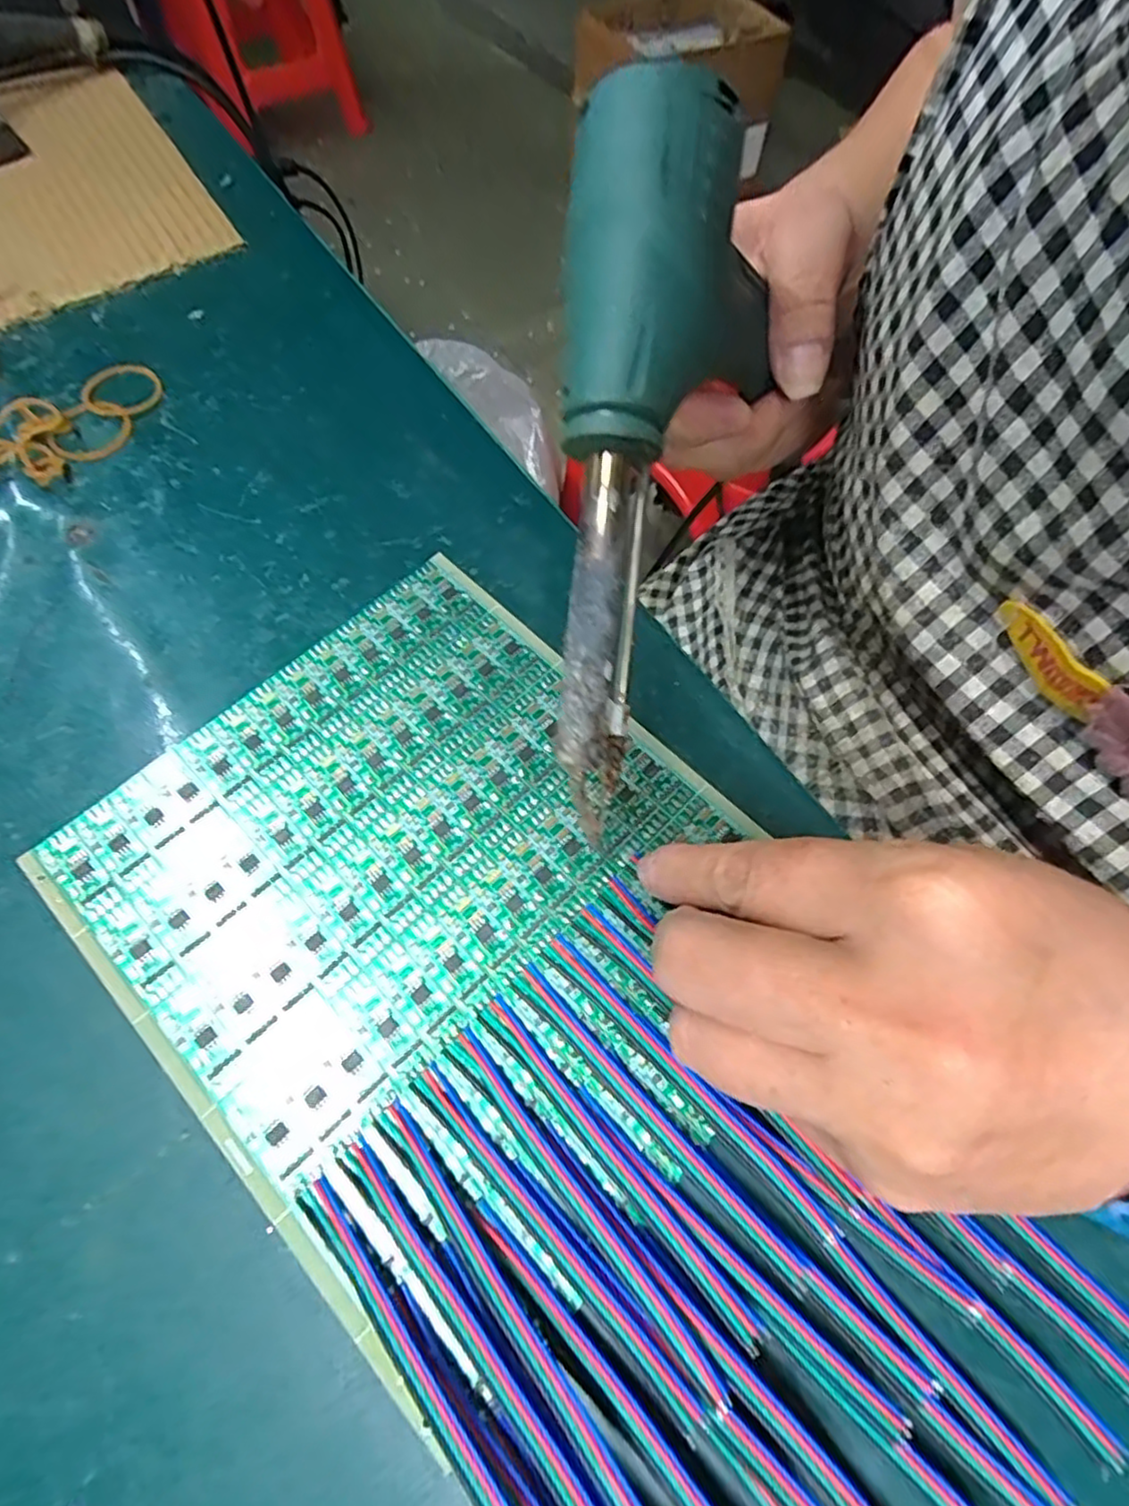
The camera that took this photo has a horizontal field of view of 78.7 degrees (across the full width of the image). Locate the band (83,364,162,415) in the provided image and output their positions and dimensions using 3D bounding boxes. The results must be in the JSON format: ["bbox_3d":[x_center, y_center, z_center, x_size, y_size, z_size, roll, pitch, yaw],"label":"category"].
[{"bbox_3d":[-0.188,-0.155,0.292,0.031,0.004,0.033,0,66,0],"label":"band"}]

